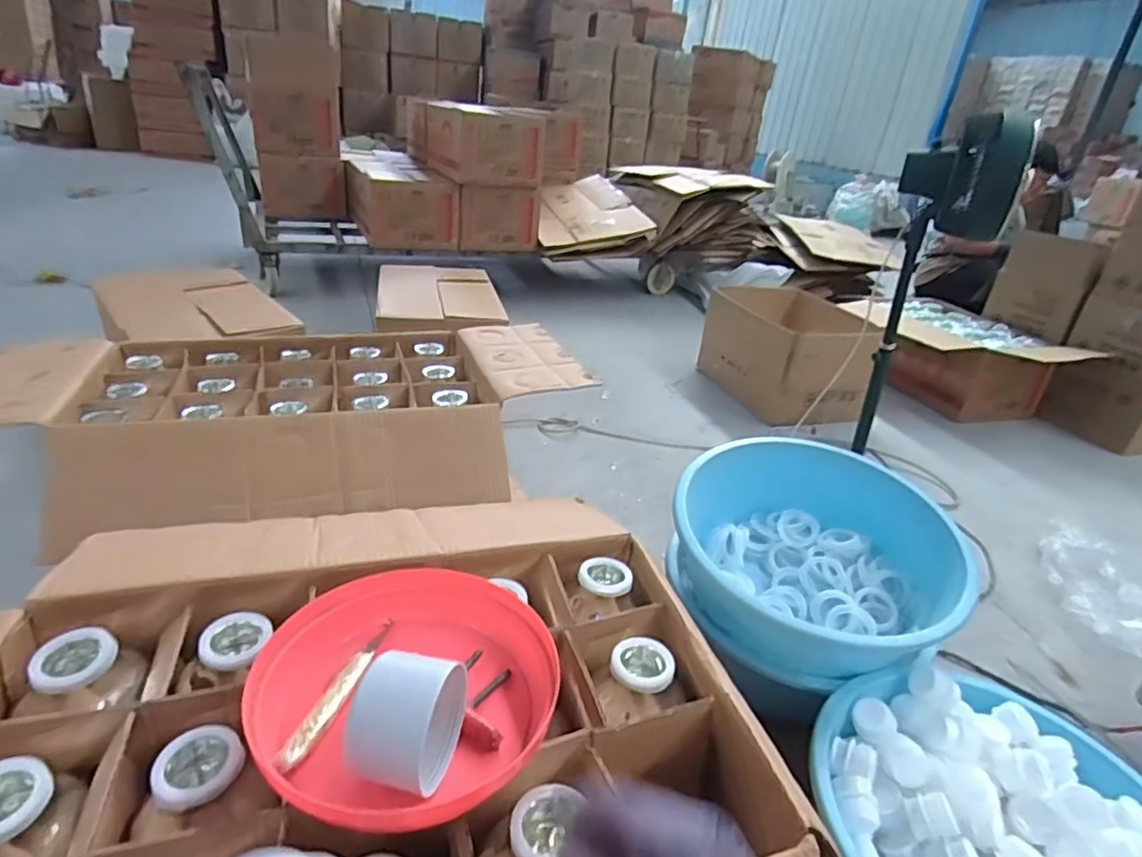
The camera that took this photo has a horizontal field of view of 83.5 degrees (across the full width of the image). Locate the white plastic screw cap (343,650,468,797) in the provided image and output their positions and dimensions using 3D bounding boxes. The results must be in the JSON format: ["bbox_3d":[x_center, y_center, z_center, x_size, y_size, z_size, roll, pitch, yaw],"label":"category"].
[{"bbox_3d":[-0.118,0.205,0.462,0.071,0.081,0.077,15,28,14],"label":"white plastic screw cap"}]

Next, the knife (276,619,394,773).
[{"bbox_3d":[-0.187,0.214,0.523,0.020,0.015,0.151,13,28,10],"label":"knife"}]

